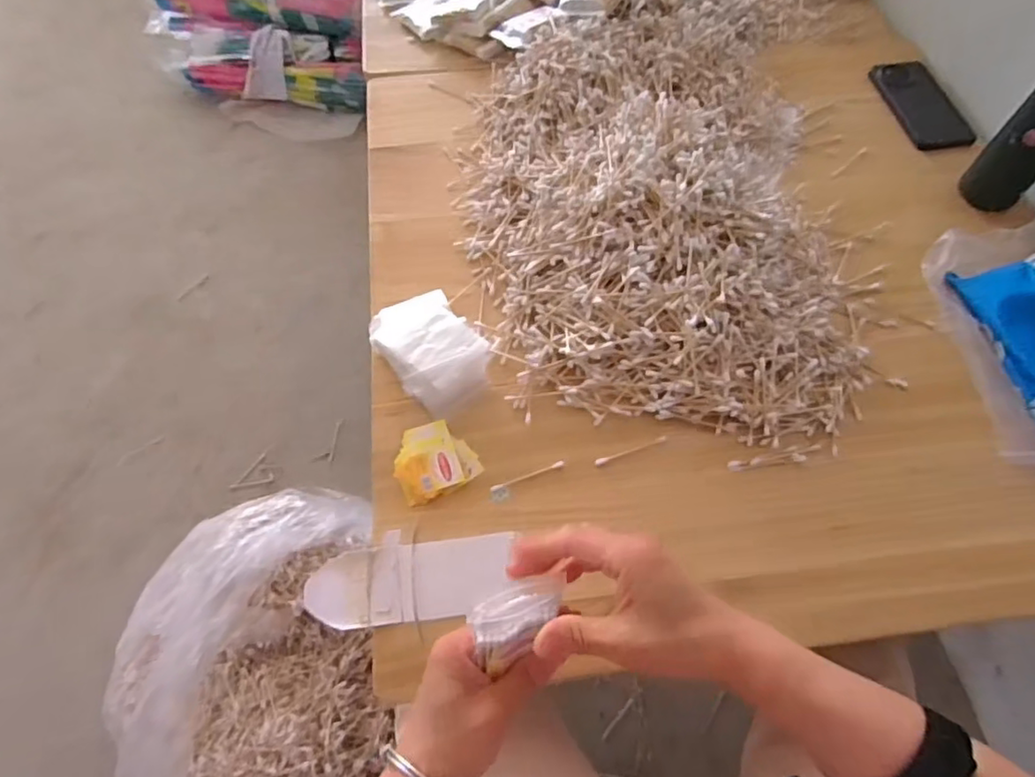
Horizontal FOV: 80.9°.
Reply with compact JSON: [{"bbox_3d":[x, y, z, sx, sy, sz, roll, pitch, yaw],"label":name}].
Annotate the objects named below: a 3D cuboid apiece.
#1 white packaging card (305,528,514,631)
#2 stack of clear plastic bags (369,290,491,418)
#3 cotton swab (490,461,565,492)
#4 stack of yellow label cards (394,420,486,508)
[{"bbox_3d":[-0.086,0.152,0.487,0.158,0.009,0.066,-6,60,-4],"label":"white packaging card"},{"bbox_3d":[-0.078,-0.036,0.571,0.082,0.030,0.115,-34,66,-18],"label":"stack of clear plastic bags"},{"bbox_3d":[0.009,0.076,0.528,0.068,0.006,0.007,-18,62,-10],"label":"cotton swab"},{"bbox_3d":[-0.075,0.062,0.532,0.068,0.012,0.066,-28,64,-16],"label":"stack of yellow label cards"}]

